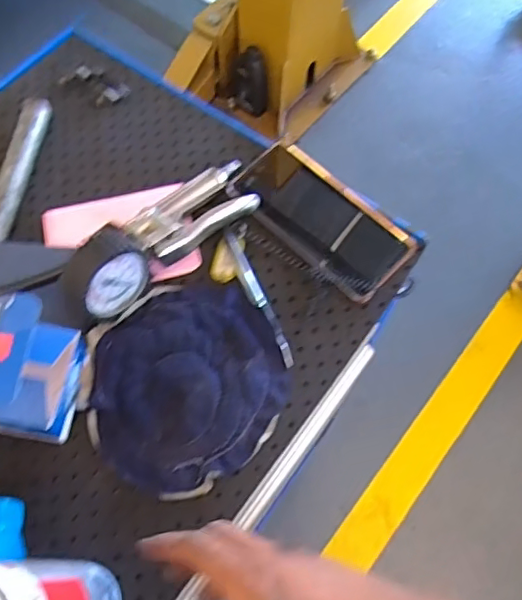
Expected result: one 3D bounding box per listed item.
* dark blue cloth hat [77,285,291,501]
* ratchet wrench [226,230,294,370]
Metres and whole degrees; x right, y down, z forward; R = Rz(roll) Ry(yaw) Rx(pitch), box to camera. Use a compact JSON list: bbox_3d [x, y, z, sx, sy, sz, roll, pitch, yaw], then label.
[{"bbox_3d":[-0.063,0.066,0.477,0.164,0.023,0.160,0,65,0],"label":"dark blue cloth hat"},{"bbox_3d":[-0.004,-0.004,0.512,0.015,0.010,0.138,-21,67,-10],"label":"ratchet wrench"}]

